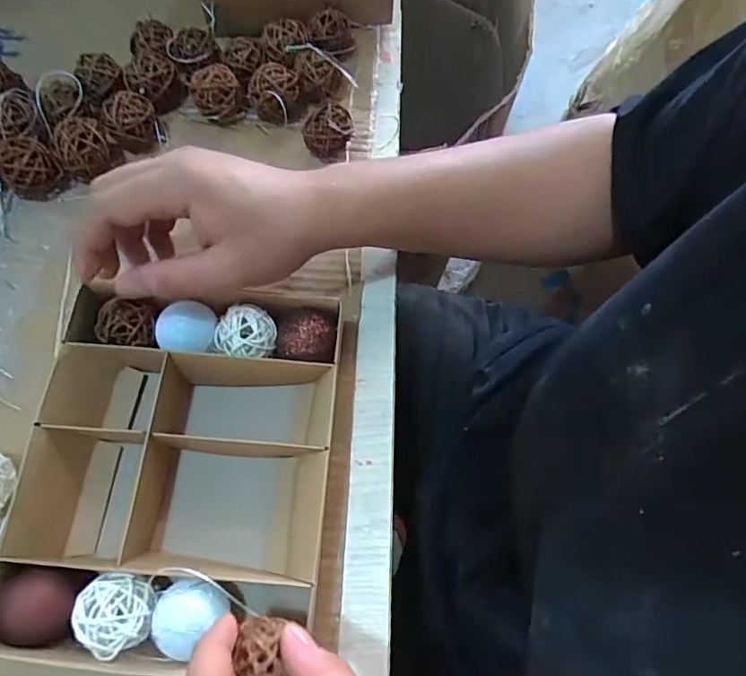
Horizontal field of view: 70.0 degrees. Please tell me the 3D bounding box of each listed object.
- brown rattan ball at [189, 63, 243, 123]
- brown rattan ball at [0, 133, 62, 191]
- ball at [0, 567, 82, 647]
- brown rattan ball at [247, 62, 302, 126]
[{"bbox_3d":[-0.123,-0.191,0.419,0.037,0.035,0.031,-26,71,-13],"label":"brown rattan ball"},{"bbox_3d":[-0.248,-0.125,0.383,0.037,0.032,0.037,1,68,-3],"label":"brown rattan ball"},{"bbox_3d":[-0.172,0.142,0.282,0.039,0.034,0.034,4,68,-1],"label":"ball"},{"bbox_3d":[-0.080,-0.189,0.421,0.044,0.040,0.046,6,68,-1],"label":"brown rattan ball"}]

